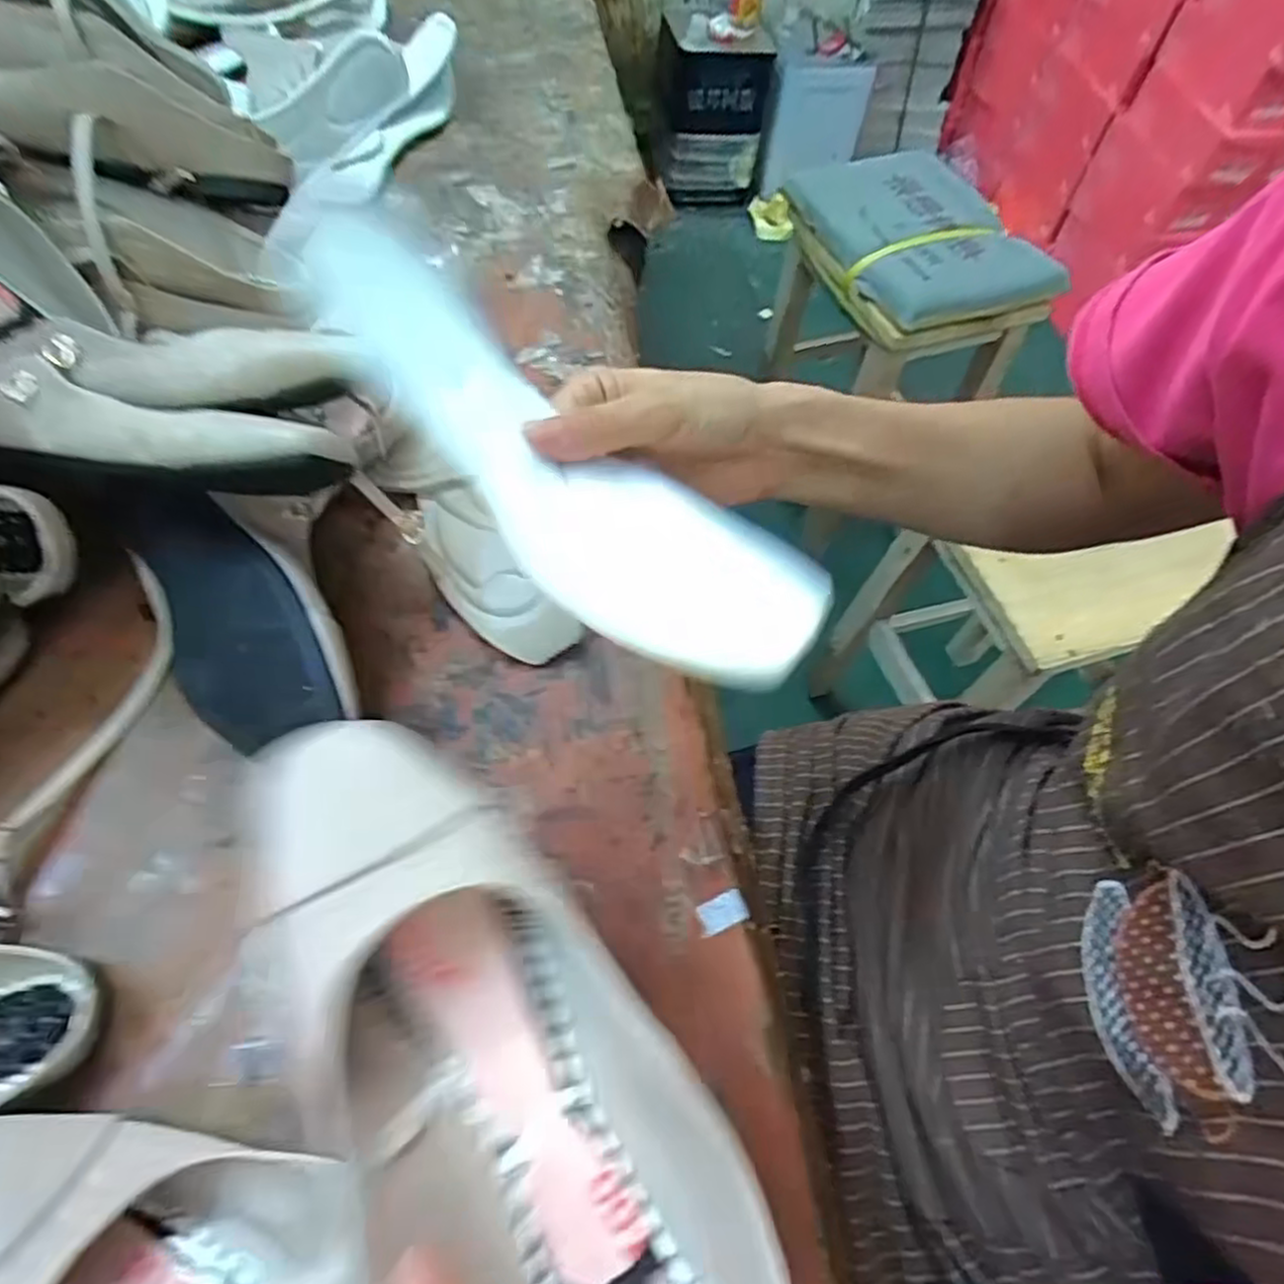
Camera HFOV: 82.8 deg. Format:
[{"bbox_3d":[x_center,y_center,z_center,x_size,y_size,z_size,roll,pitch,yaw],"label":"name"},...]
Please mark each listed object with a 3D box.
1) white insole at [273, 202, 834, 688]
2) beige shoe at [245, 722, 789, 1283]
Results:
[{"bbox_3d":[-0.052,-0.087,0.281,0.075,0.020,0.291,-35,67,-22],"label":"white insole"},{"bbox_3d":[-0.042,0.128,0.225,0.095,0.059,0.242,-37,81,-22],"label":"beige shoe"}]

